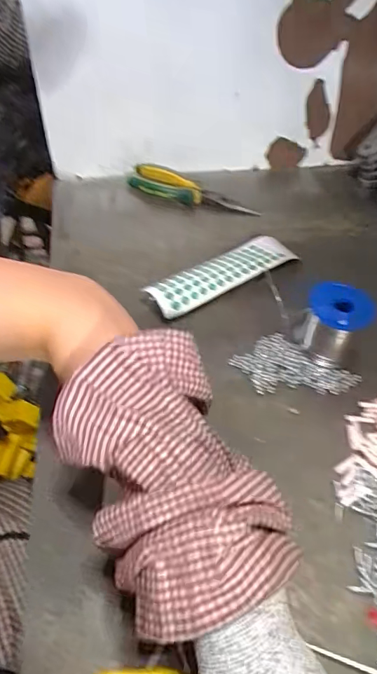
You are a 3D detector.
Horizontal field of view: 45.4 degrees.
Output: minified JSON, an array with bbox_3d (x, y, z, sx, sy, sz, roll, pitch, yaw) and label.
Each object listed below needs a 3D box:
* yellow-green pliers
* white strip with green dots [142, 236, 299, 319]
[{"bbox_3d":[0.008,-0.221,0.681,0.192,0.020,0.056,16,51,9],"label":"yellow-green pliers"},{"bbox_3d":[0.045,-0.076,0.554,0.212,0.029,0.060,-32,59,-27],"label":"white strip with green dots"}]

